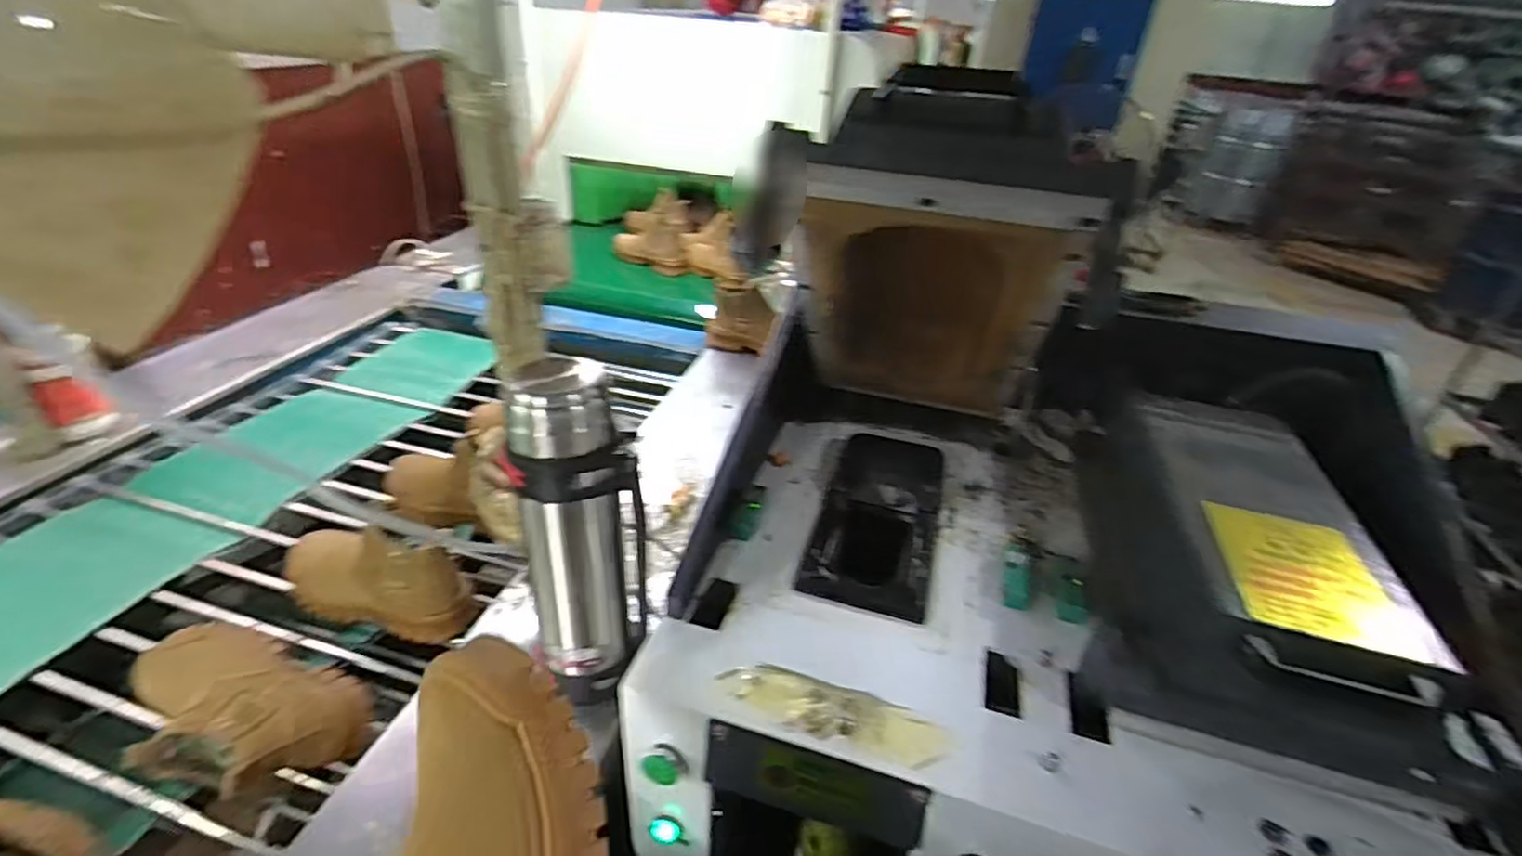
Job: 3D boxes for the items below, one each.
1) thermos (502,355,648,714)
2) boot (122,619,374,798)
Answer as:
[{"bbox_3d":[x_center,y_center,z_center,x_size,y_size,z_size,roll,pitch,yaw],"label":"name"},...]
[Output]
[{"bbox_3d":[-0.189,0.121,0.715,0.125,0.381,0.104,15,36,14],"label":"thermos"},{"bbox_3d":[-0.600,0.312,0.755,0.276,0.101,0.168,16,36,14],"label":"boot"}]

